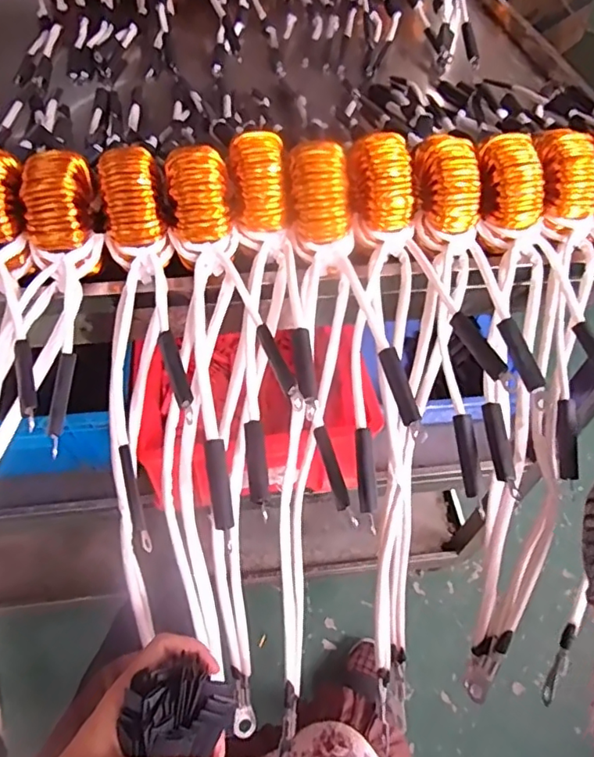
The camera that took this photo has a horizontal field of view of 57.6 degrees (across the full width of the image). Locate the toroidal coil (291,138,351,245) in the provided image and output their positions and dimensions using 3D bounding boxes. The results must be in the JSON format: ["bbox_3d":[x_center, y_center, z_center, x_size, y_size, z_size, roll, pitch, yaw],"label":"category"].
[{"bbox_3d":[0.018,-0.148,0.429,0.045,0.061,0.064,1,54,-2],"label":"toroidal coil"}]

